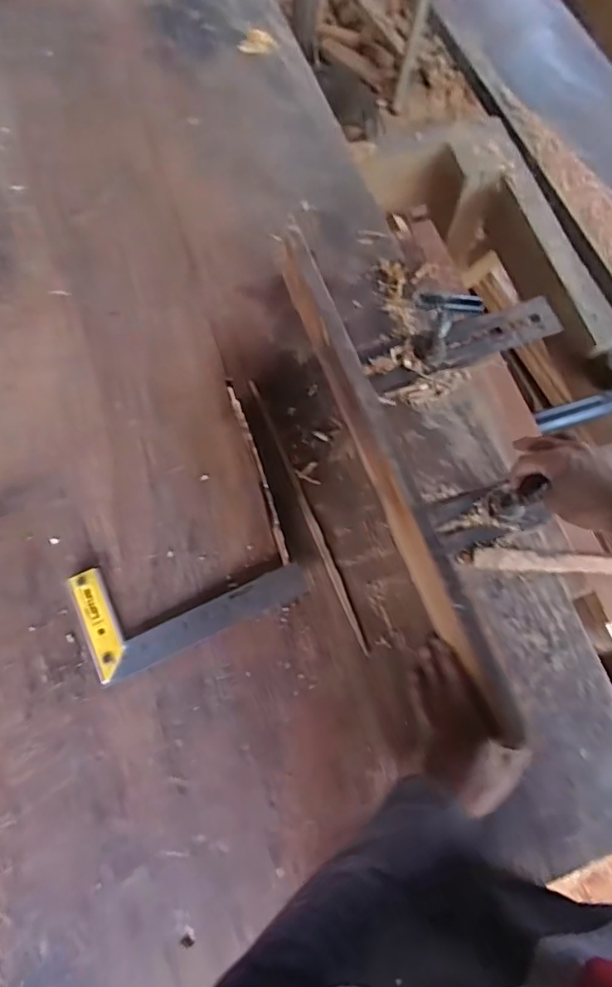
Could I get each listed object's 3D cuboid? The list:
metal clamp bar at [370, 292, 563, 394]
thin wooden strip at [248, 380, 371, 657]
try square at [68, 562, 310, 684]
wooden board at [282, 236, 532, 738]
[{"bbox_3d":[0.224,-0.236,0.756,0.282,0.141,0.077,-20,72,-9],"label":"metal clamp bar"},{"bbox_3d":[-0.001,0.016,0.701,0.013,0.008,0.380,-21,72,-9],"label":"thin wooden strip"},{"bbox_3d":[-0.137,0.113,0.658,0.254,0.013,0.128,-22,73,-10],"label":"try square"},{"bbox_3d":[0.086,-0.057,0.673,0.026,0.105,0.671,-18,71,-9],"label":"wooden board"}]

